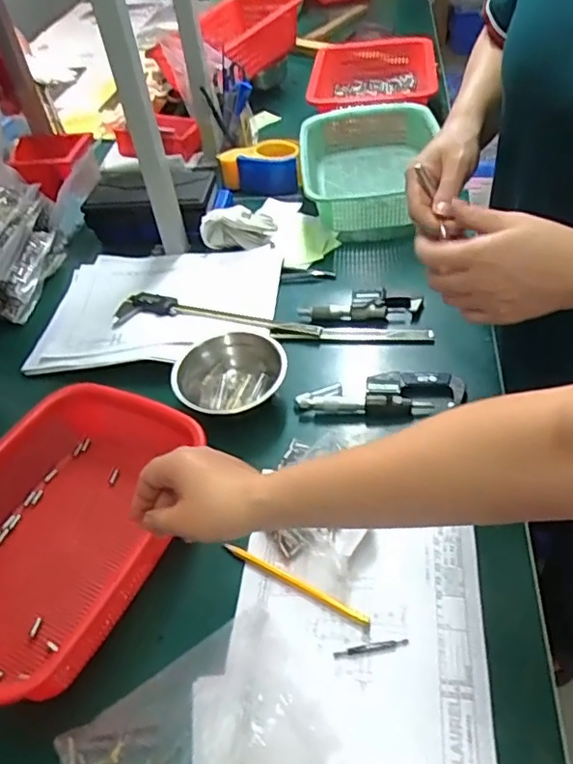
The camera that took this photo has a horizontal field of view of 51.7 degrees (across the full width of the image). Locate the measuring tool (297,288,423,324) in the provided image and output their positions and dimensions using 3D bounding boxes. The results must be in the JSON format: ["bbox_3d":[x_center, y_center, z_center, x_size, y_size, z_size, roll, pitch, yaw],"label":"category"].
[{"bbox_3d":[0.094,-0.098,0.769,0.155,0.021,0.040,-2,46,5],"label":"measuring tool"}]

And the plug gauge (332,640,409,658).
[{"bbox_3d":[0.071,0.224,0.496,0.063,0.004,0.008,-9,45,-2],"label":"plug gauge"}]

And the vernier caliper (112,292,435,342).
[{"bbox_3d":[-0.024,-0.081,0.774,0.416,0.013,0.059,5,47,12],"label":"vernier caliper"}]

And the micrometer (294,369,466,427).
[{"bbox_3d":[0.105,0.014,0.668,0.181,0.017,0.064,-7,45,0],"label":"micrometer"}]

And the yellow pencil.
[{"bbox_3d":[0.007,0.183,0.540,0.147,0.004,0.010,20,51,25],"label":"yellow pencil"}]

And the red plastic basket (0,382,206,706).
[{"bbox_3d":[-0.230,0.139,0.571,0.204,0.064,0.293,14,49,20],"label":"red plastic basket"}]

